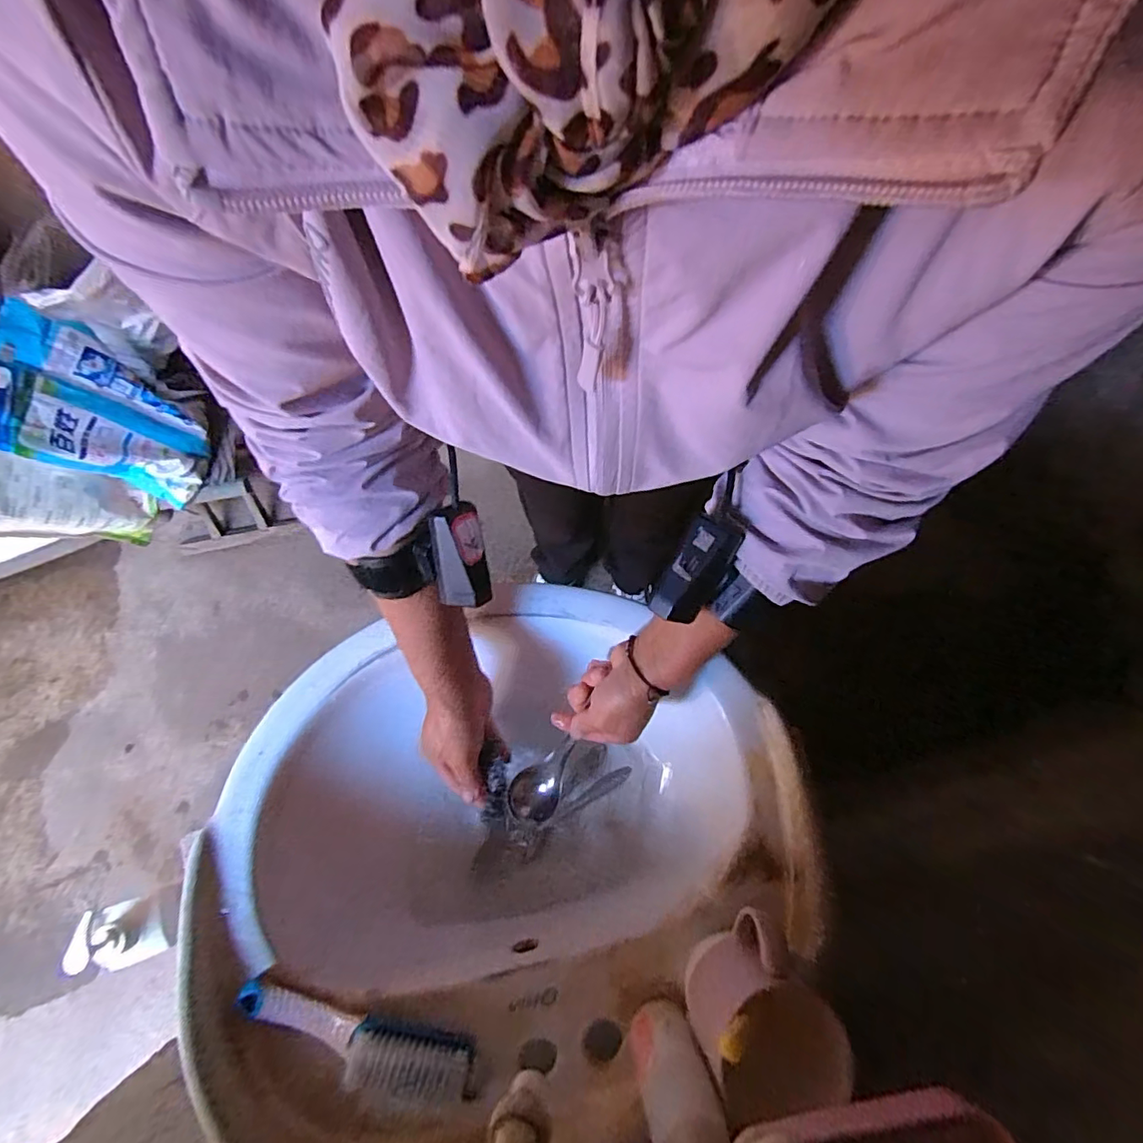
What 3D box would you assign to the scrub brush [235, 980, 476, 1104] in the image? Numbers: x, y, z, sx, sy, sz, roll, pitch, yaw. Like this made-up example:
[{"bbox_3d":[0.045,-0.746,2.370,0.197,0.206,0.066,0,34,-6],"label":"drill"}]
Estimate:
[{"bbox_3d":[-0.157,0.333,0.380,0.176,0.032,0.033,12,77,4],"label":"scrub brush"}]

